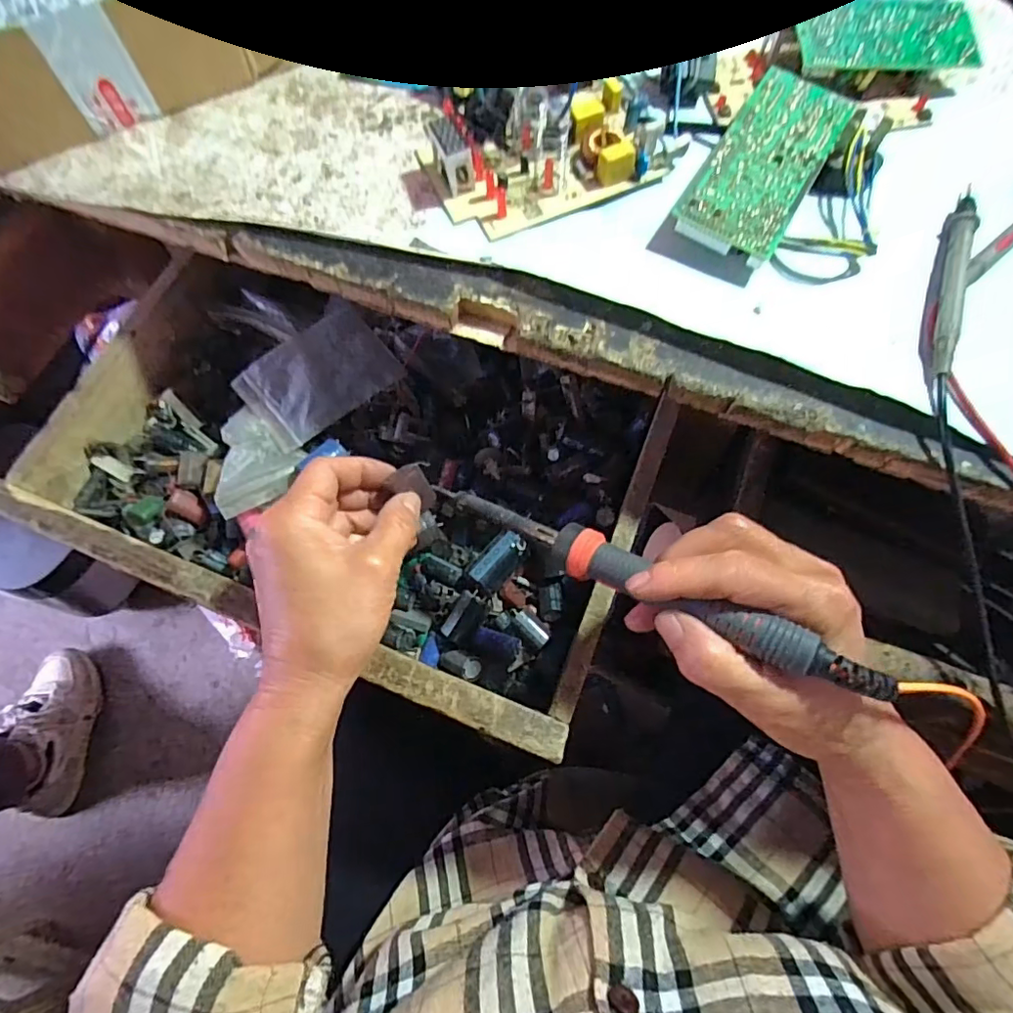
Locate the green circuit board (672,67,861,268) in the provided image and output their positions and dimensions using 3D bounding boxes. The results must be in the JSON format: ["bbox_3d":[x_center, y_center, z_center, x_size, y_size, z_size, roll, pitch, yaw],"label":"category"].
[{"bbox_3d":[0.142,-0.186,0.307,0.054,0.020,0.135,30,71,10],"label":"green circuit board"}]

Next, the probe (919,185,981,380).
[{"bbox_3d":[0.221,-0.113,0.278,0.011,0.014,0.124,23,70,8],"label":"probe"}]

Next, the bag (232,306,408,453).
[{"bbox_3d":[-0.132,-0.092,0.395,0.100,0.016,0.067,-40,74,-15],"label":"bag"}]

